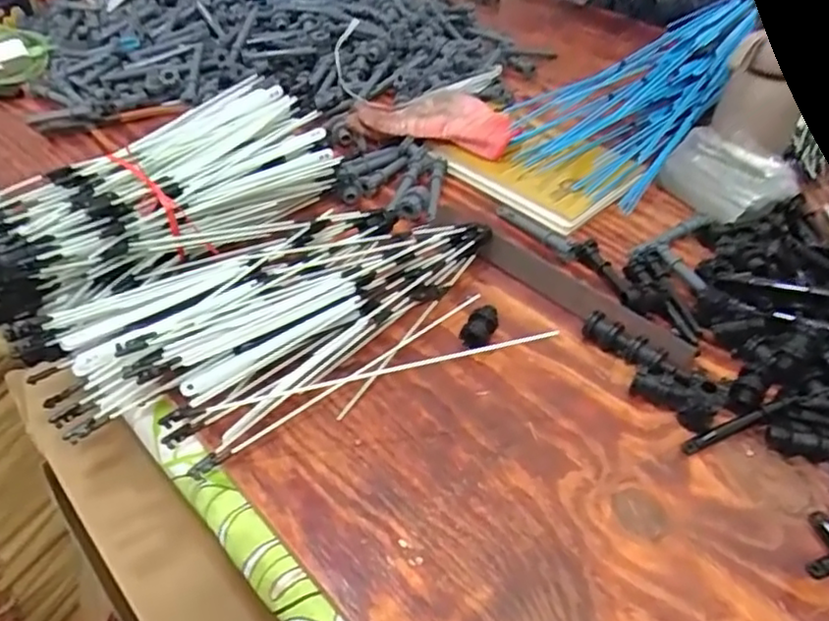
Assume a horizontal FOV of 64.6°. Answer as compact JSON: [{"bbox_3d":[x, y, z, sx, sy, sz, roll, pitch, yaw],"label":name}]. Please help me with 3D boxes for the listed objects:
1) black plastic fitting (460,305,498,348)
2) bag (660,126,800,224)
[{"bbox_3d":[0.052,0.013,0.521,0.021,0.017,0.034,29,50,26],"label":"black plastic fitting"},{"bbox_3d":[0.312,-0.139,0.659,0.083,0.041,0.117,-16,46,-17],"label":"bag"}]

